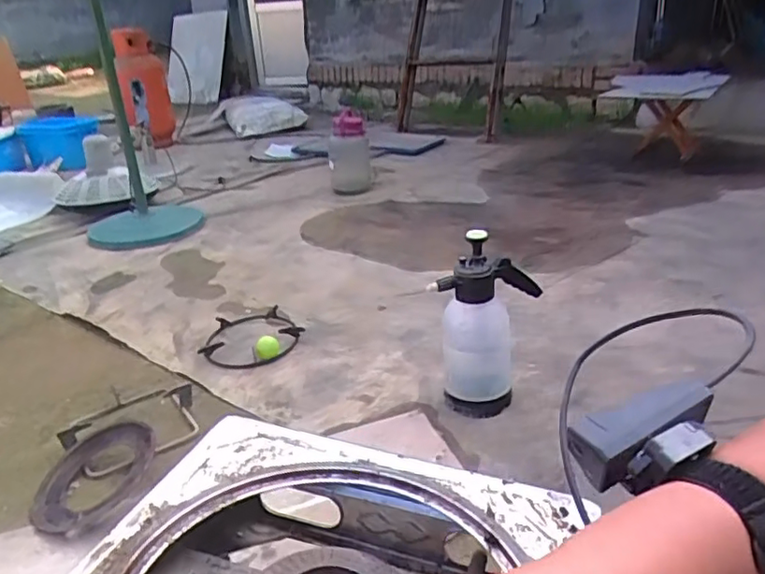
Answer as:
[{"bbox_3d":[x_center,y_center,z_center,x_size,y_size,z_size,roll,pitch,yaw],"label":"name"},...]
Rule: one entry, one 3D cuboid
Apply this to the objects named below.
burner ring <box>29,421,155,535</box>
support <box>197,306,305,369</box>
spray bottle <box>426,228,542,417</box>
[{"bbox_3d":[-0.487,0.324,1.040,0.190,0.027,0.214,8,46,40],"label":"burner ring"},{"bbox_3d":[-0.313,0.121,1.478,0.241,0.029,0.235,-7,26,-10],"label":"support"},{"bbox_3d":[0.188,0.073,1.122,0.188,0.319,0.114,1,26,7],"label":"spray bottle"}]

